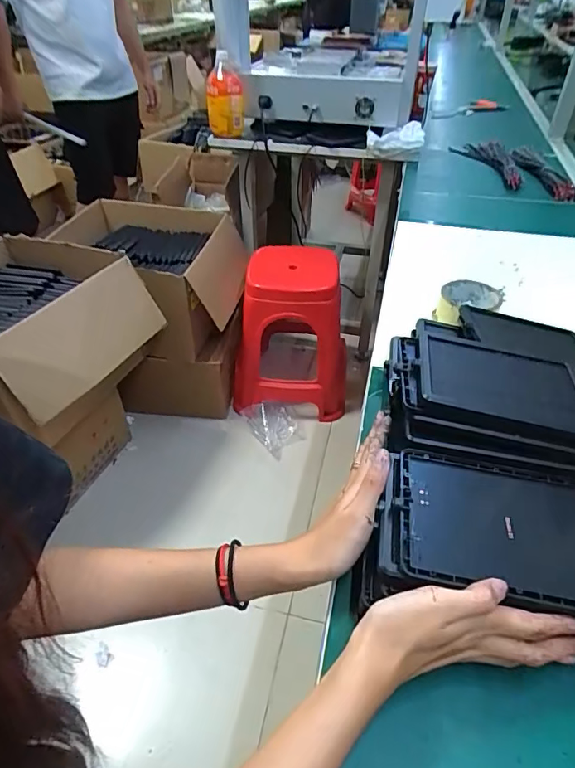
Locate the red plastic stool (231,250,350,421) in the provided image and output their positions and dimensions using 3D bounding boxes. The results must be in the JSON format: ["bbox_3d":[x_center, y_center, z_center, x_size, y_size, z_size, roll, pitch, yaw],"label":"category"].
[{"bbox_3d":[0.010,-0.156,1.564,0.367,0.474,0.350,2,41,1],"label":"red plastic stool"}]

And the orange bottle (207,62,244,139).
[{"bbox_3d":[-0.180,-0.802,1.371,0.102,0.163,0.087,-4,41,-5],"label":"orange bottle"}]

